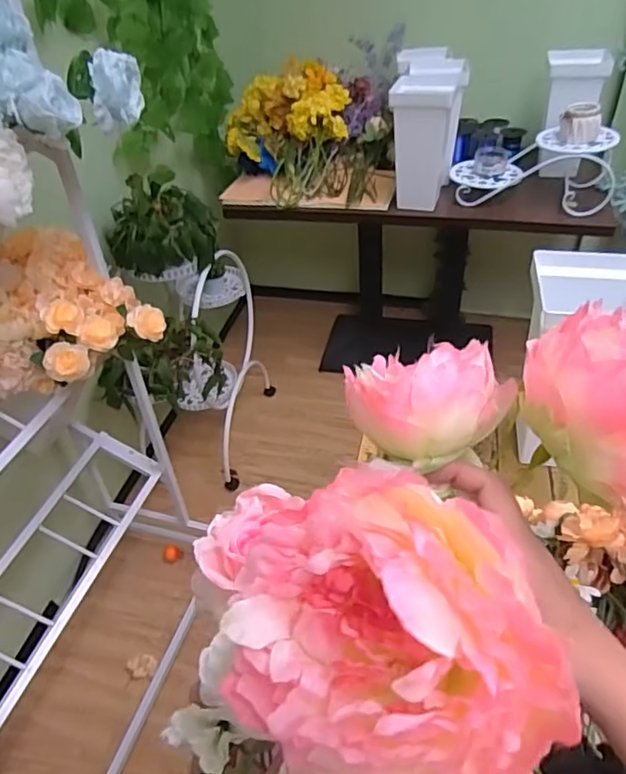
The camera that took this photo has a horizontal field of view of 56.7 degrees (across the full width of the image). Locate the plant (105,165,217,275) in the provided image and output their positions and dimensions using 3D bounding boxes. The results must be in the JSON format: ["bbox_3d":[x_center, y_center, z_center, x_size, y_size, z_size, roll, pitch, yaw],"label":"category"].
[{"bbox_3d":[-0.422,-0.447,1.583,0.274,0.186,0.275,-17,43,-14],"label":"plant"}]

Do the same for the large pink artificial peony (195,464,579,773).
[{"bbox_3d":[0.031,0.091,0.221,0.112,0.085,0.125,-28,67,18],"label":"large pink artificial peony"}]

